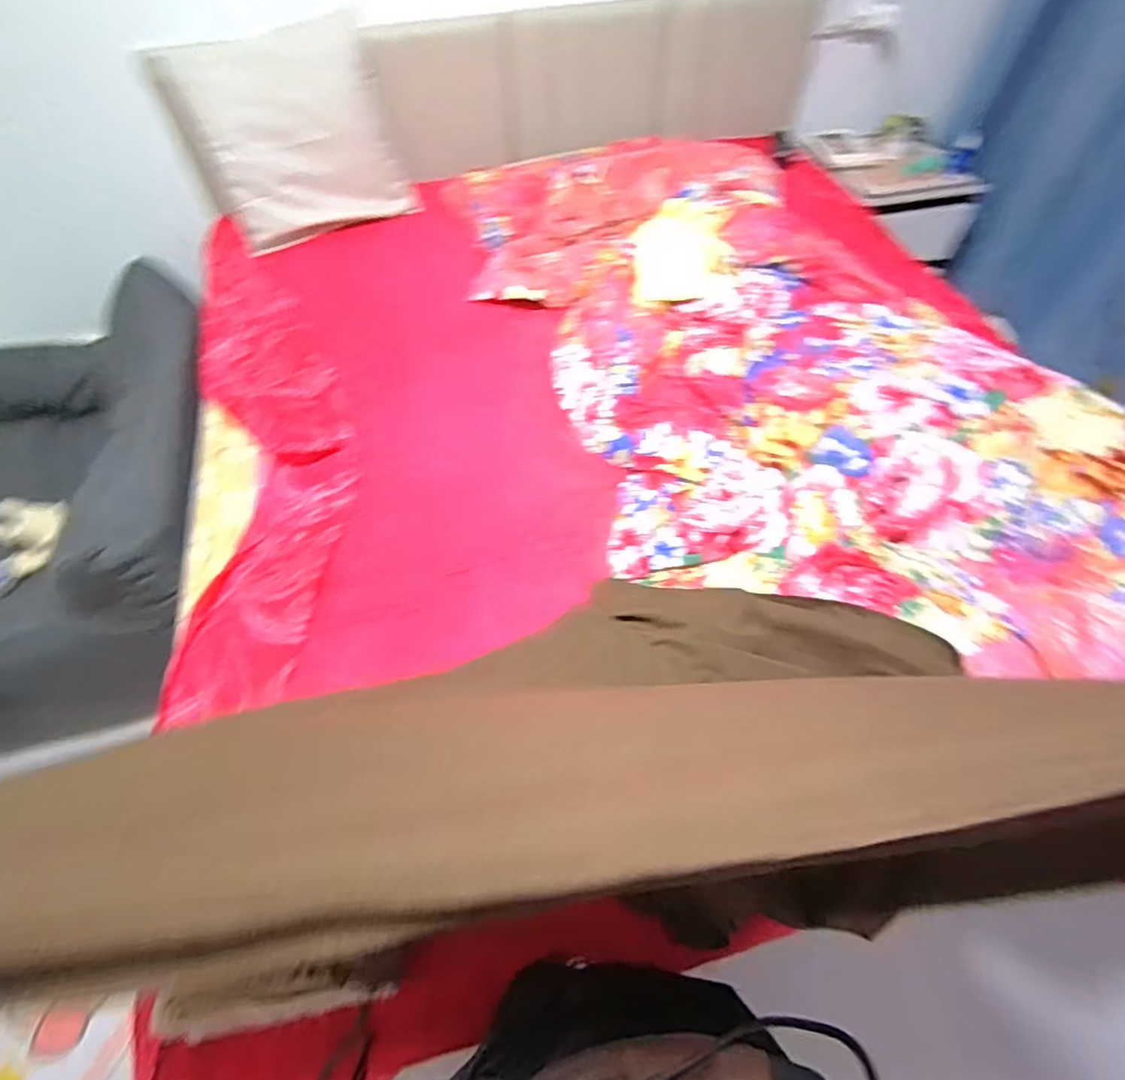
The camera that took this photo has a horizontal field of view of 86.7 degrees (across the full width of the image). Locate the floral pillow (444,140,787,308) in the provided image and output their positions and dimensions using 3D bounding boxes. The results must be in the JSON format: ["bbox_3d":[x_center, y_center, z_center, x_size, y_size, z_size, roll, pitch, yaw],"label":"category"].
[{"bbox_3d":[0.106,-0.775,1.448,0.809,0.186,0.499,1,56,1],"label":"floral pillow"}]

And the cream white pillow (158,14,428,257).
[{"bbox_3d":[-0.613,-0.942,1.452,0.450,0.396,0.179,-24,59,-15],"label":"cream white pillow"}]

